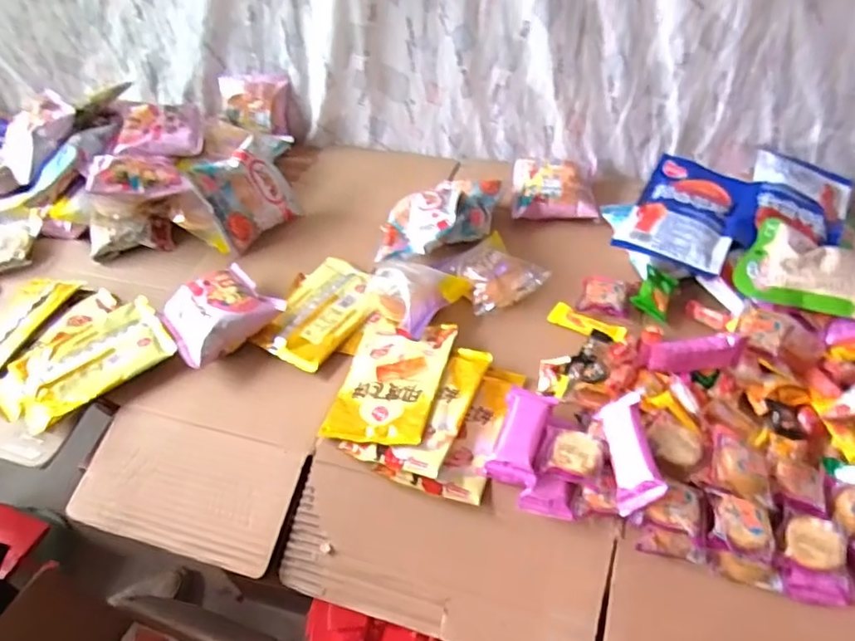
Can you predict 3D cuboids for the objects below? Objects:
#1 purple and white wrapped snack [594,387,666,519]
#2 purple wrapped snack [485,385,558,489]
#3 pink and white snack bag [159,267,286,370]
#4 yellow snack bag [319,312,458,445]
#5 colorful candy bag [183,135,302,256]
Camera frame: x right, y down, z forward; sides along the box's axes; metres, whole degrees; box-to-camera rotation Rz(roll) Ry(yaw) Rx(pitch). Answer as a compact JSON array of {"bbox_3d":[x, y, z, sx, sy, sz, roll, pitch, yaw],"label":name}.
[{"bbox_3d":[0.172,0.110,0.508,0.044,0.017,0.099,-35,43,35],"label":"purple and white wrapped snack"},{"bbox_3d":[0.085,0.105,0.540,0.044,0.025,0.092,14,49,17],"label":"purple wrapped snack"},{"bbox_3d":[-0.238,-0.011,0.672,0.114,0.047,0.105,-35,53,-26],"label":"pink and white snack bag"},{"bbox_3d":[-0.035,0.057,0.609,0.101,0.015,0.154,9,47,13],"label":"yellow snack bag"},{"bbox_3d":[-0.236,-0.168,0.780,0.113,0.120,0.043,-34,27,-19],"label":"colorful candy bag"}]

